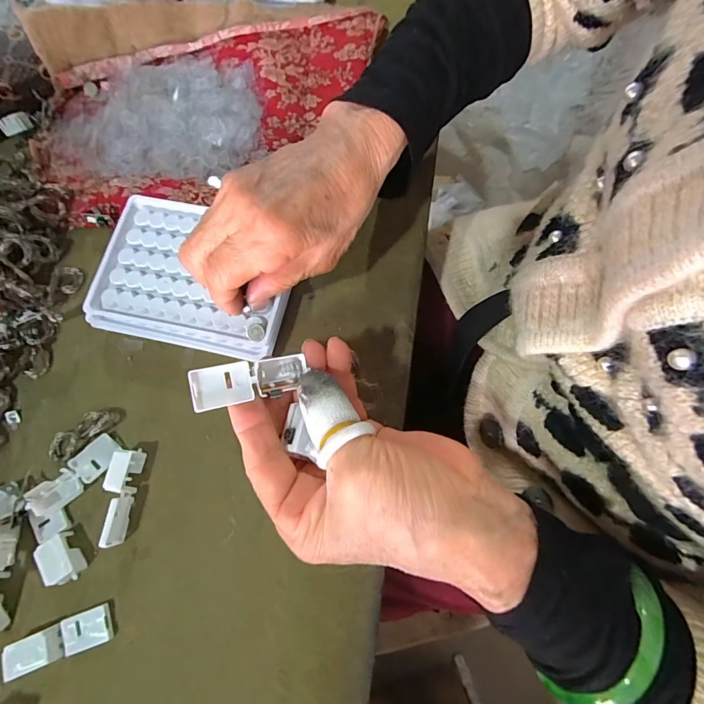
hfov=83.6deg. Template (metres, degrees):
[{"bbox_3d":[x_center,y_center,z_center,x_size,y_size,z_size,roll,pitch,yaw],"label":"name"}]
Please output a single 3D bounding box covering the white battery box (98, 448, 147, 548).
[{"bbox_3d":[-0.144,0.089,0.243,0.012,0.018,0.054,6,72,4],"label":"white battery box"}]

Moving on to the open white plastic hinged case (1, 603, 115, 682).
[{"bbox_3d":[-0.165,0.164,0.224,0.053,0.011,0.019,-16,74,-16],"label":"open white plastic hinged case"}]

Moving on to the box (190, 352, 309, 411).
[{"bbox_3d":[-0.049,0.014,0.191,0.054,0.012,0.019,-11,72,-31],"label":"box"}]

